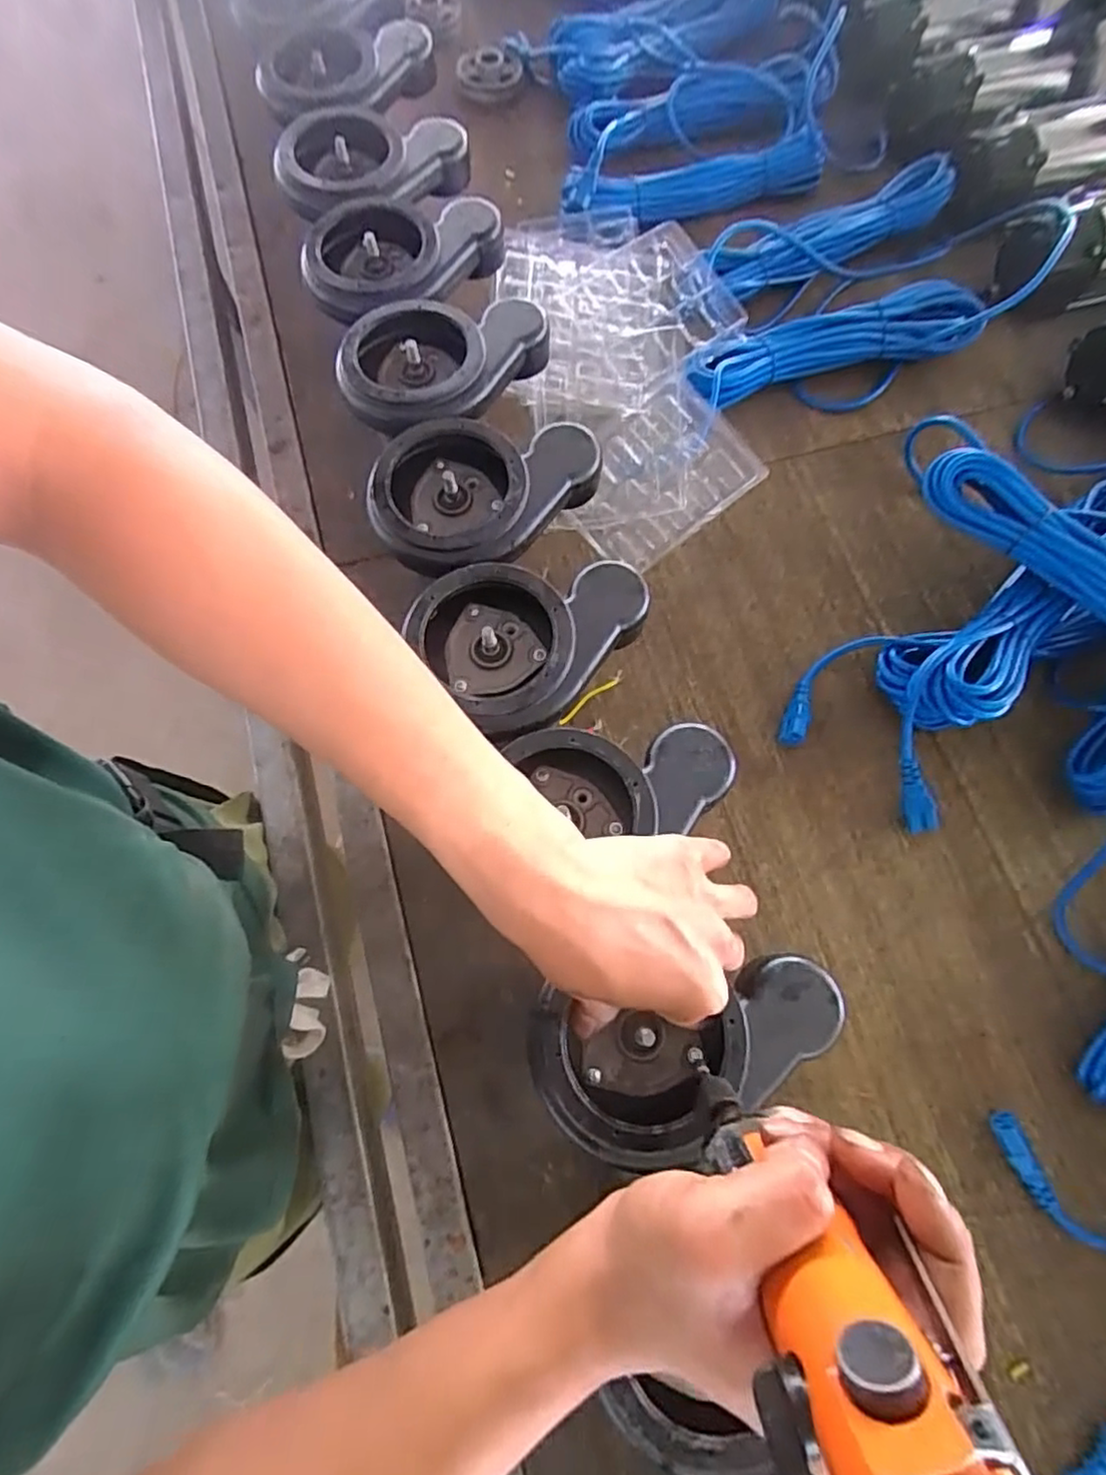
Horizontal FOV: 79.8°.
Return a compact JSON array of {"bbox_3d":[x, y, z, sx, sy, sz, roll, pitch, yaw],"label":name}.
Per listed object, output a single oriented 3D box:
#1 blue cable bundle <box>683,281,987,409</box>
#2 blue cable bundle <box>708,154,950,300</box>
[{"bbox_3d":[0.302,-0.422,0.731,0.348,0.053,0.088,-20,72,-8],"label":"blue cable bundle"},{"bbox_3d":[0.321,-0.593,0.784,0.334,0.058,0.068,-30,74,-11],"label":"blue cable bundle"}]

